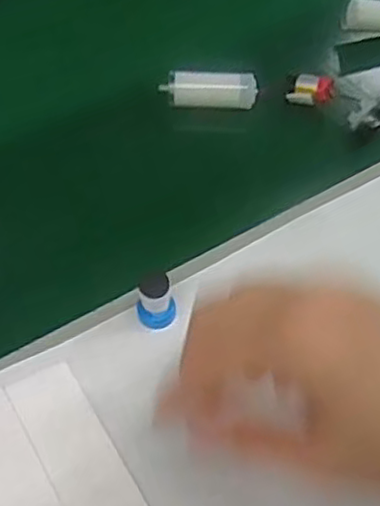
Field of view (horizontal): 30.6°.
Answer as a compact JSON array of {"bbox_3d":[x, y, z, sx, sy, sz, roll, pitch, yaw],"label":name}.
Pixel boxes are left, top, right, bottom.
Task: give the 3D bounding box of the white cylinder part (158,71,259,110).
[{"bbox_3d":[0.012,-0.098,0.420,0.057,0.017,0.015,3,52,0],"label":"white cylinder part"}]

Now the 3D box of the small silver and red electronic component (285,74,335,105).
[{"bbox_3d":[0.073,-0.099,0.417,0.026,0.015,0.015,12,52,7],"label":"small silver and red electronic component"}]

